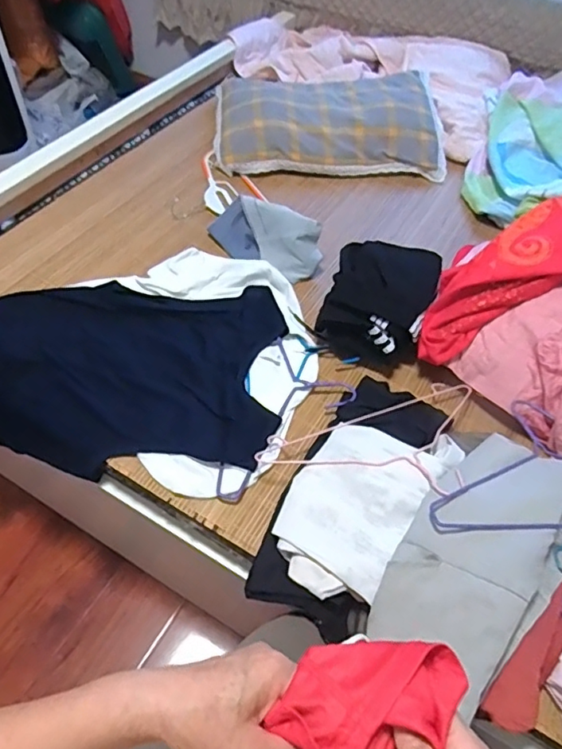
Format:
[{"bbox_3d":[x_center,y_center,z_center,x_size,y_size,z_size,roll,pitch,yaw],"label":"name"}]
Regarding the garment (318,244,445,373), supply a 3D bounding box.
[{"bbox_3d":[0.171,-0.127,0.937,0.168,0.097,0.233,18,54,10],"label":"garment"}]

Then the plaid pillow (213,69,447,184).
[{"bbox_3d":[0.115,-0.613,1.299,0.528,0.093,0.323,0,53,-4],"label":"plaid pillow"}]

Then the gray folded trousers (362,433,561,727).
[{"bbox_3d":[0.246,0.209,0.643,0.168,0.055,0.322,38,59,23],"label":"gray folded trousers"}]

